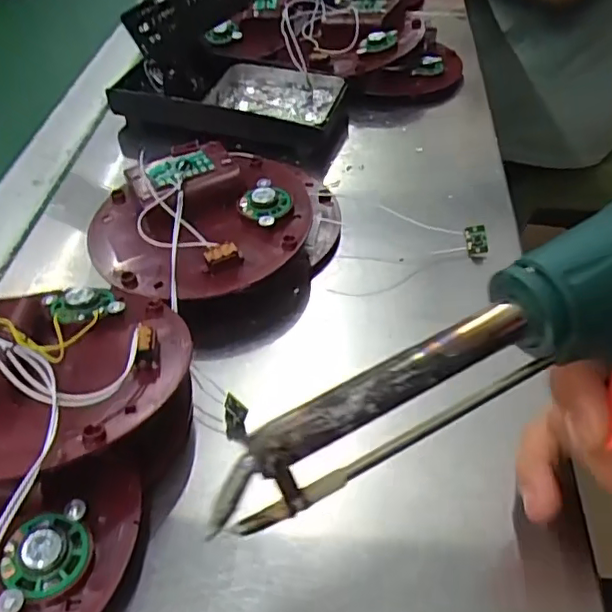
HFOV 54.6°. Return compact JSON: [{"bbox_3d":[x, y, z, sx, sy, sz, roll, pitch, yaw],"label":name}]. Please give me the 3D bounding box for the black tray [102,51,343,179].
[{"bbox_3d":[-0.060,-0.149,0.454,0.182,0.051,0.087,8,47,8],"label":"black tray"}]

